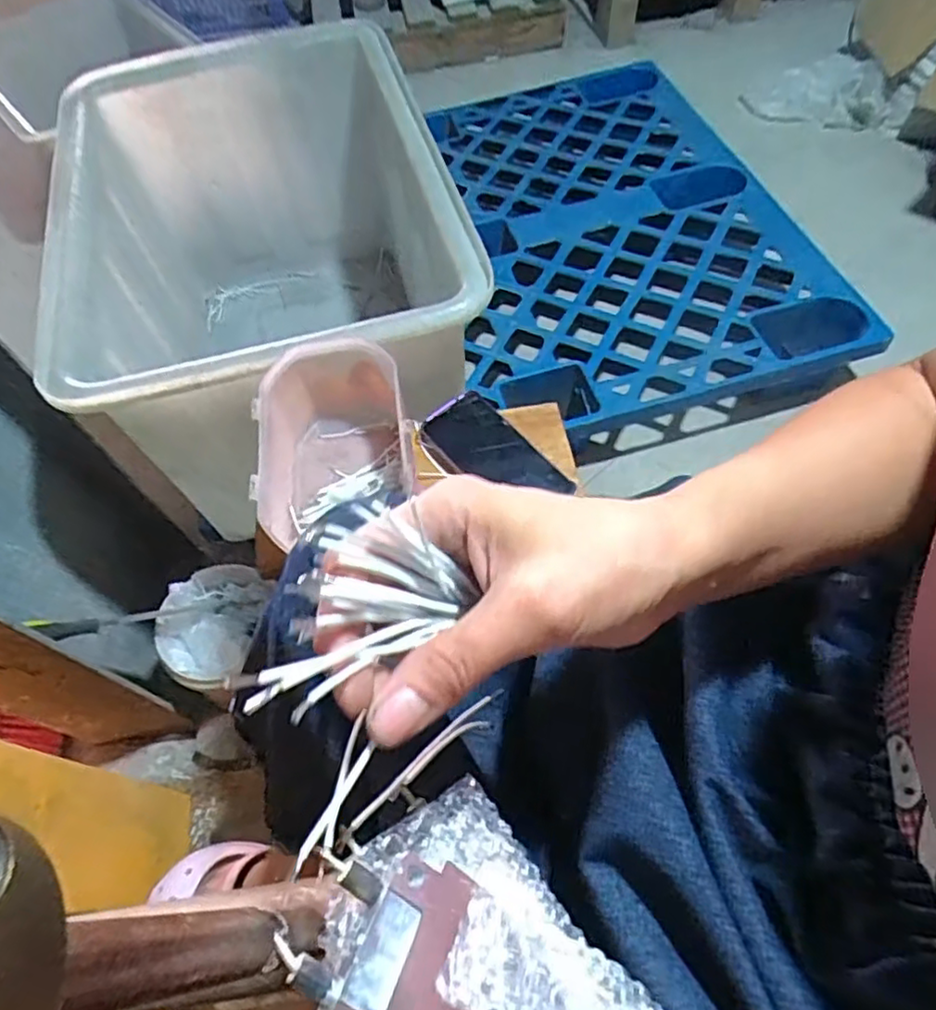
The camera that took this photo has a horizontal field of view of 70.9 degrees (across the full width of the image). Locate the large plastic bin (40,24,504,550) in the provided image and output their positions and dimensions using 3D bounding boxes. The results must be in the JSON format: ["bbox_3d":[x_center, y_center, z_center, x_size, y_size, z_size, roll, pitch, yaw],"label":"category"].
[{"bbox_3d":[-0.260,-0.313,0.963,0.461,0.404,0.626,-15,60,-4],"label":"large plastic bin"}]

